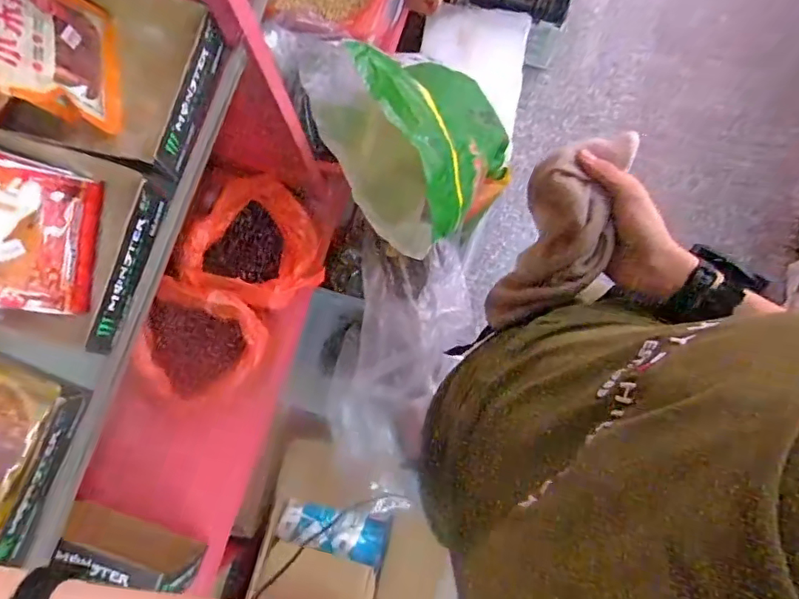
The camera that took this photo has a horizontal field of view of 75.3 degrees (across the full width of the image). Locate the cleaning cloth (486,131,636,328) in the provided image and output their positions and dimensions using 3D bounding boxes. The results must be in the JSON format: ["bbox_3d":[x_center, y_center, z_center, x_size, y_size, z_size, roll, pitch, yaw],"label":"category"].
[{"bbox_3d":[0.147,-0.048,0.521,0.088,0.245,0.074,28,46,6],"label":"cleaning cloth"}]

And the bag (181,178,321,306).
[{"bbox_3d":[-0.248,-0.101,0.919,0.179,0.120,0.213,22,81,5],"label":"bag"}]

